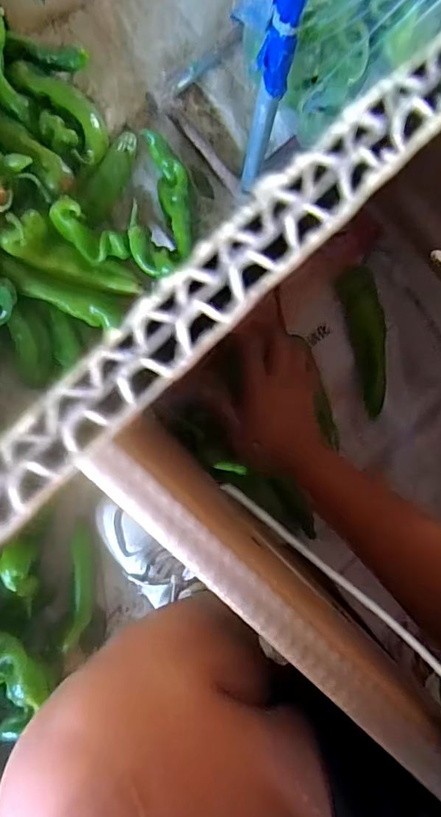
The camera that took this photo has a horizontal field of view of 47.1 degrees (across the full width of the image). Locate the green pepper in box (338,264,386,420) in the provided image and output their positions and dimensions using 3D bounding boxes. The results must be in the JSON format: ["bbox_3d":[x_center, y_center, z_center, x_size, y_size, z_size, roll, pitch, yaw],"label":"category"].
[{"bbox_3d":[0.173,-0.079,0.598,0.037,0.037,0.169,-13,92,-6],"label":"green pepper in box"}]

